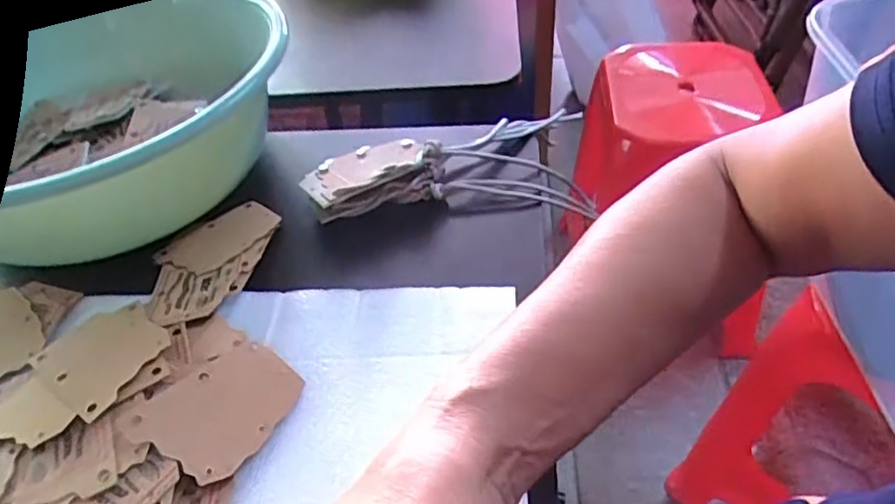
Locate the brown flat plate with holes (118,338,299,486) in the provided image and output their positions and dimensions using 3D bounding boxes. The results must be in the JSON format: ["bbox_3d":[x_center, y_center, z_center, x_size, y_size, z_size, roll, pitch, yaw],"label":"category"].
[{"bbox_3d":[-0.116,0.076,0.312,0.063,0.006,0.074,32,44,15],"label":"brown flat plate with holes"}]

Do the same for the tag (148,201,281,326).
[{"bbox_3d":[-0.157,0.004,0.404,0.071,0.004,0.125,-5,35,8],"label":"tag"}]

